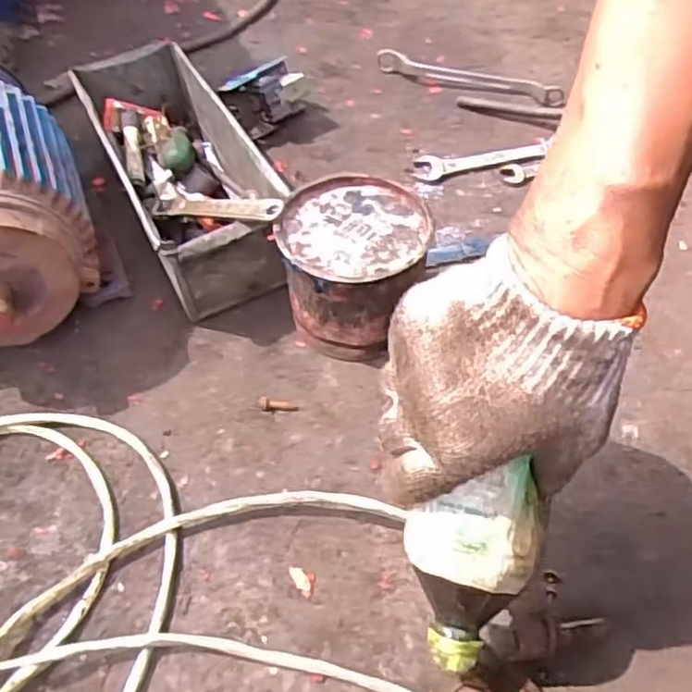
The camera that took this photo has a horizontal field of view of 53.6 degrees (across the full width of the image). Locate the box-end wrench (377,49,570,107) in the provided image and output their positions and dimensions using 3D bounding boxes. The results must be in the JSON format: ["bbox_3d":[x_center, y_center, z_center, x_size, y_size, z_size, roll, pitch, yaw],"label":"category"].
[{"bbox_3d":[0.145,-0.323,0.817,0.229,0.016,0.039,21,58,18],"label":"box-end wrench"}]

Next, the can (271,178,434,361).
[{"bbox_3d":[0.009,-0.065,0.578,0.114,0.107,0.115,3,54,7],"label":"can"}]

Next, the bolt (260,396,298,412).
[{"bbox_3d":[-0.056,0.050,0.564,0.031,0.007,0.011,10,53,-8],"label":"bolt"}]

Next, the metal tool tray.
[{"bbox_3d":[-0.159,-0.172,0.674,0.122,0.106,0.330,-24,55,-13],"label":"metal tool tray"}]

